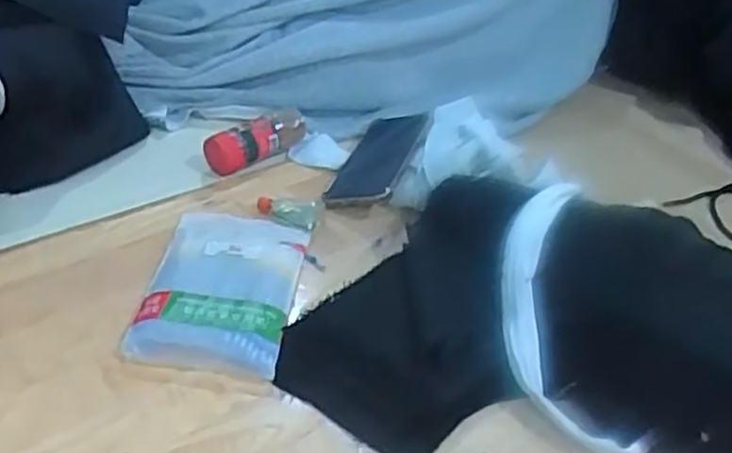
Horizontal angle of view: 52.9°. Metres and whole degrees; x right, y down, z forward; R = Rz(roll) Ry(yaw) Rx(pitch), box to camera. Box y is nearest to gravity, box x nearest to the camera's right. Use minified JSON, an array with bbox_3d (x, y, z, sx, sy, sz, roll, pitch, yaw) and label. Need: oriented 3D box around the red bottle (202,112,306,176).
[{"bbox_3d":[-0.112,-0.092,0.768,0.046,0.040,0.113,28,41,27],"label":"red bottle"}]

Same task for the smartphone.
[{"bbox_3d":[0.016,-0.069,0.738,0.084,0.016,0.153,-7,37,29],"label":"smartphone"}]

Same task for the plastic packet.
[{"bbox_3d":[-0.115,0.047,0.594,0.114,0.020,0.174,7,36,1],"label":"plastic packet"}]

